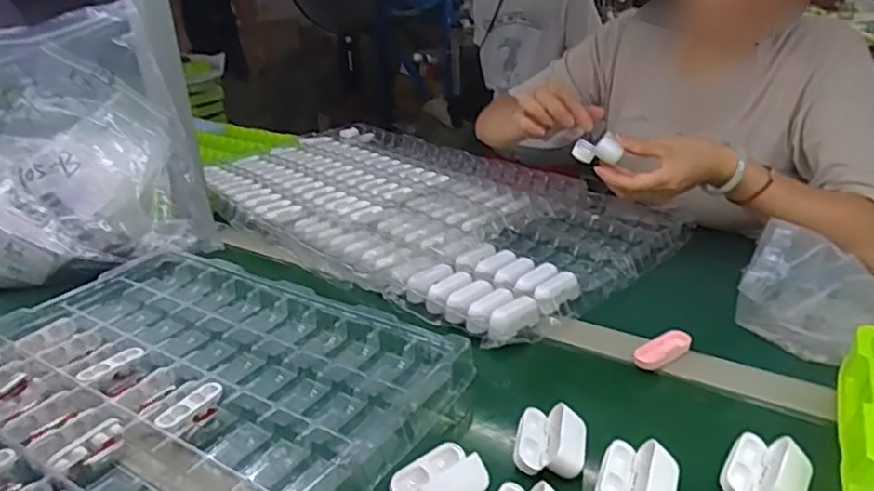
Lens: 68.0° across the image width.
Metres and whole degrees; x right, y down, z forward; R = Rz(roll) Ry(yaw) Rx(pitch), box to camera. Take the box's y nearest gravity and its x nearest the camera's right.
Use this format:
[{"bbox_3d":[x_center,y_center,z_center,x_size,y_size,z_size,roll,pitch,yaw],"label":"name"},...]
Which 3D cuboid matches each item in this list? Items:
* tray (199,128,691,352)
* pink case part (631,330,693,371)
[{"bbox_3d":[-0.054,-0.071,0.958,0.694,0.038,0.411,21,34,41],"label":"tray"},{"bbox_3d":[0.217,0.101,0.620,0.065,0.013,0.027,-17,28,-28],"label":"pink case part"}]

